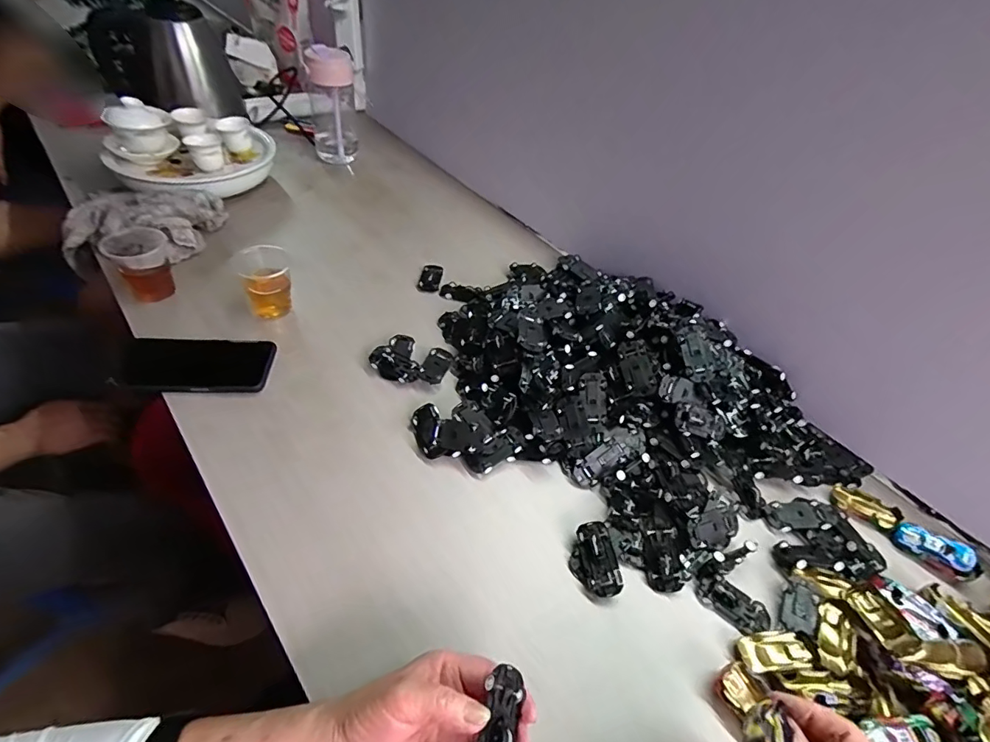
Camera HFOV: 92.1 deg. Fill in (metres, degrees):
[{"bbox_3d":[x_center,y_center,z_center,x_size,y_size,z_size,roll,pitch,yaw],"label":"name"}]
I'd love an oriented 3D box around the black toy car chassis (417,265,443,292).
[{"bbox_3d":[-0.096,-0.140,0.719,0.034,0.009,0.054,13,46,4],"label":"black toy car chassis"}]

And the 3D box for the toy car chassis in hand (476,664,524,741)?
[{"bbox_3d":[0.003,0.226,0.307,0.025,0.010,0.062,13,50,8],"label":"toy car chassis in hand"}]

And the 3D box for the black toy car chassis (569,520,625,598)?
[{"bbox_3d":[0.091,0.175,0.441,0.041,0.023,0.064,-5,48,-13],"label":"black toy car chassis"}]

